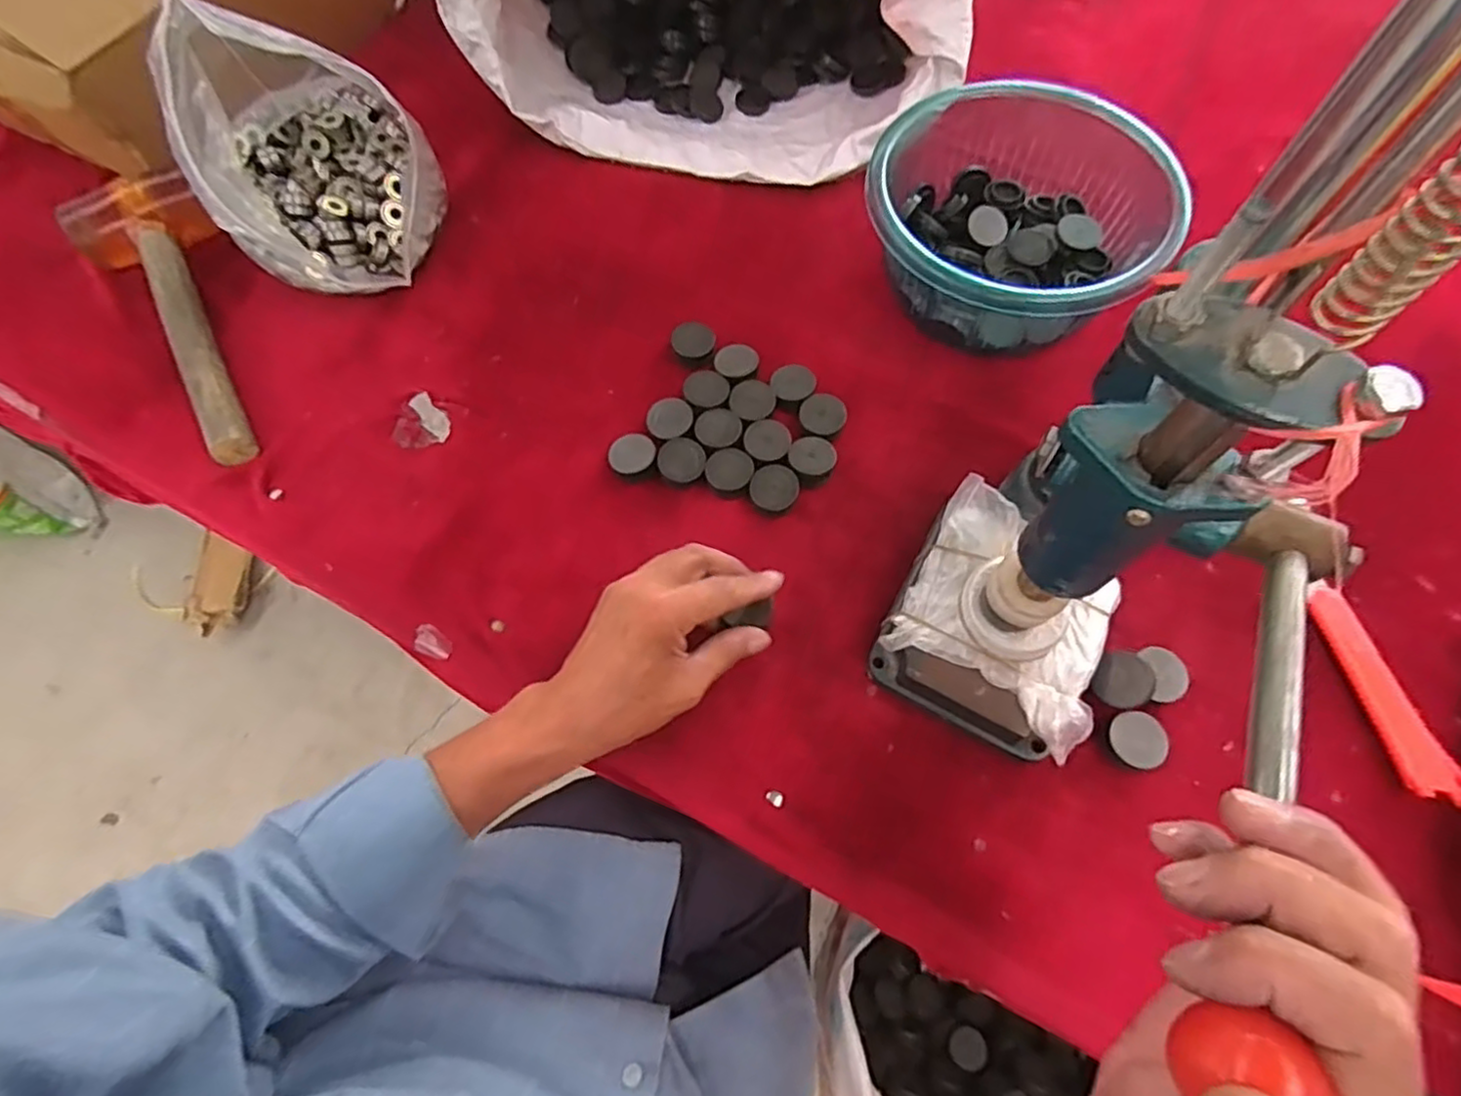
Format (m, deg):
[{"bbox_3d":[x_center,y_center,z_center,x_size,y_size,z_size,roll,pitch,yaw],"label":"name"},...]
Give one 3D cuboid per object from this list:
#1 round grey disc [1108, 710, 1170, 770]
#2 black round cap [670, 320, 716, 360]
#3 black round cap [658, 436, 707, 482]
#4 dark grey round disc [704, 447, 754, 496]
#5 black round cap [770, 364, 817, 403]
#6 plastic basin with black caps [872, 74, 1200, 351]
[{"bbox_3d":[0.233,0.109,0.390,0.029,0.004,0.031,-9,59,16],"label":"round grey disc"},{"bbox_3d":[-0.027,-0.153,0.513,0.032,0.016,0.026,11,69,5],"label":"black round cap"},{"bbox_3d":[-0.033,-0.060,0.477,0.031,0.014,0.030,0,68,1],"label":"black round cap"},{"bbox_3d":[-0.001,-0.052,0.475,0.033,0.014,0.030,-4,68,-1],"label":"dark grey round disc"},{"bbox_3d":[0.045,-0.116,0.502,0.032,0.022,0.030,0,68,1],"label":"black round cap"},{"bbox_3d":[0.203,-0.246,0.513,0.191,0.086,0.193,-1,65,1],"label":"plastic basin with black caps"}]

